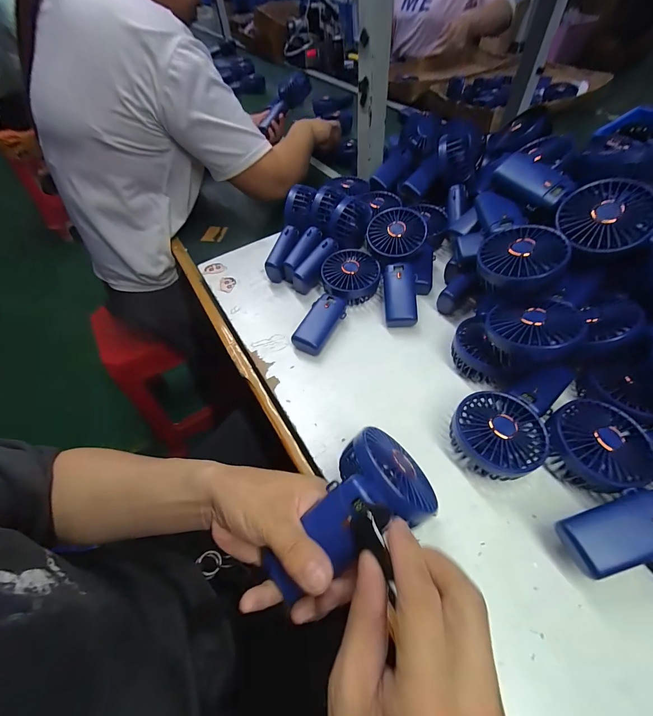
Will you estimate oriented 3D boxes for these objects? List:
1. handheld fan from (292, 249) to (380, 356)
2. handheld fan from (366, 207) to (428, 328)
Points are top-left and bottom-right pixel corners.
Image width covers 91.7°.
[{"bbox_3d":[0.009,-0.086,0.459,0.080,0.049,0.180,28,59,22],"label":"handheld fan"},{"bbox_3d":[0.102,-0.136,0.461,0.082,0.041,0.183,0,76,2],"label":"handheld fan"}]

